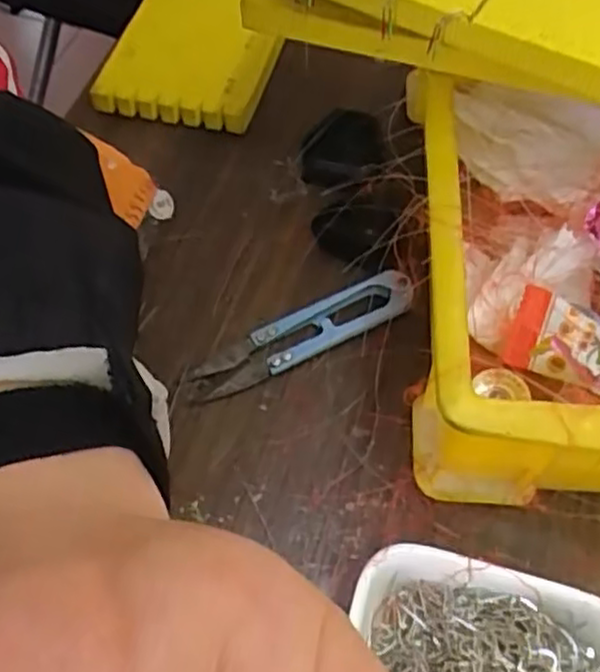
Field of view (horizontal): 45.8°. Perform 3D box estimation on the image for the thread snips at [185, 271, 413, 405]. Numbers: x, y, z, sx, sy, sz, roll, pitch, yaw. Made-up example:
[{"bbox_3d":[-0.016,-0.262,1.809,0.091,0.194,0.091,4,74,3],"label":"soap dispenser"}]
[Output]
[{"bbox_3d":[0.000,-0.001,0.287,0.099,0.009,0.020,-25,61,-14],"label":"thread snips"}]

